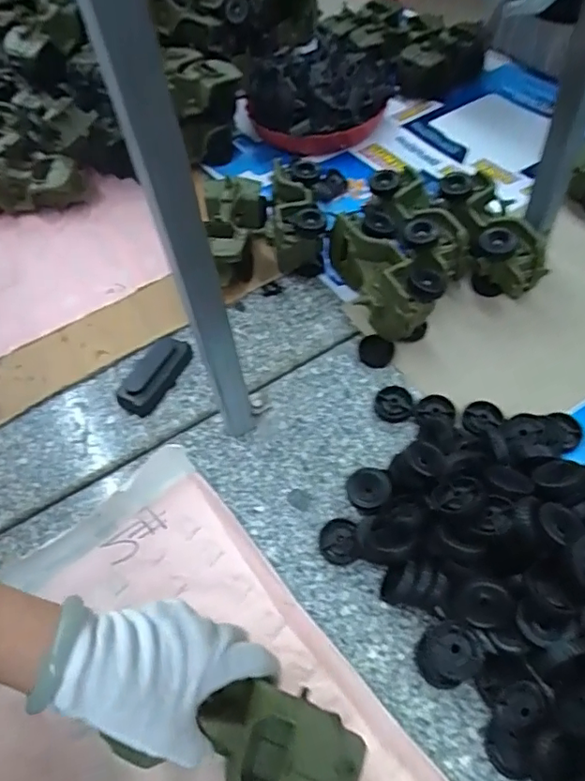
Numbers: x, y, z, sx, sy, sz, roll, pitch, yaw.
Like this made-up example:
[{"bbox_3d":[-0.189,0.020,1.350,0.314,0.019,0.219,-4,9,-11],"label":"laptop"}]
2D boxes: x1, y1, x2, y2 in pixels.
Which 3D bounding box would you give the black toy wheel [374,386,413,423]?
[{"bbox_3d":[0.112,0.016,0.604,0.039,0.015,0.040,-3,53,3],"label":"black toy wheel"}]

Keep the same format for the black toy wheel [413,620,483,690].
[{"bbox_3d":[0.128,0.217,0.448,0.049,0.024,0.043,-16,54,-7],"label":"black toy wheel"}]

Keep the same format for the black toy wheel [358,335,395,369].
[{"bbox_3d":[0.101,-0.048,0.654,0.041,0.009,0.043,-3,53,3],"label":"black toy wheel"}]

